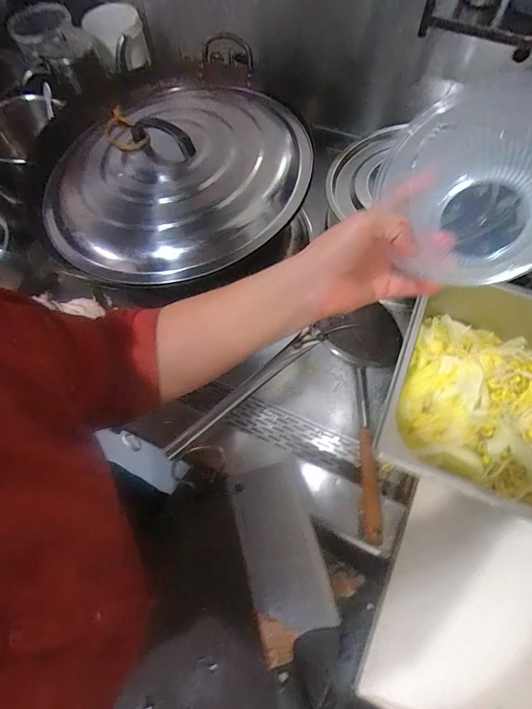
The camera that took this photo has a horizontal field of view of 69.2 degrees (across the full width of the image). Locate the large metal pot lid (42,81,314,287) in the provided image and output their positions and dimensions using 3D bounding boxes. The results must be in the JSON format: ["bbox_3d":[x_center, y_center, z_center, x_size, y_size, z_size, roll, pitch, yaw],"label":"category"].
[{"bbox_3d":[-0.137,-0.281,0.605,0.408,0.083,0.401,-1,66,3],"label":"large metal pot lid"}]

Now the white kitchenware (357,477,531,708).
[{"bbox_3d":[0.259,0.298,0.425,0.244,0.019,0.243,20,69,12],"label":"white kitchenware"}]

